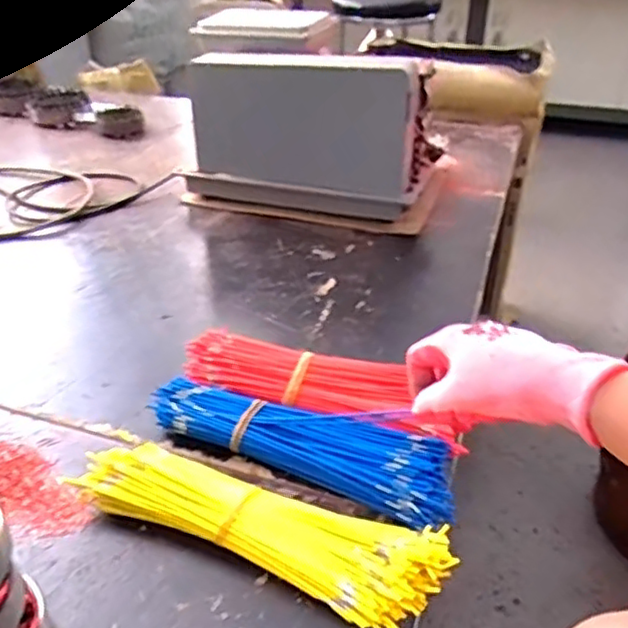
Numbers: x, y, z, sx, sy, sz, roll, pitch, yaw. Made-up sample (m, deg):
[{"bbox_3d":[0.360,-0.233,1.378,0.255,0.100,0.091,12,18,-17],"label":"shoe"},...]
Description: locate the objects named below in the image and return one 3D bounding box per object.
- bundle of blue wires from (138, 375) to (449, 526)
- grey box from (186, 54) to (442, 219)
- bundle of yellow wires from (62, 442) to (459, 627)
[{"bbox_3d":[-0.010,0.098,0.534,0.251,0.027,0.076,14,36,21],"label":"bundle of blue wires"},{"bbox_3d":[-0.008,-0.238,0.881,0.327,0.203,0.090,9,35,14],"label":"grey box"},{"bbox_3d":[-0.041,0.143,0.466,0.261,0.033,0.074,14,36,21],"label":"bundle of yellow wires"}]

